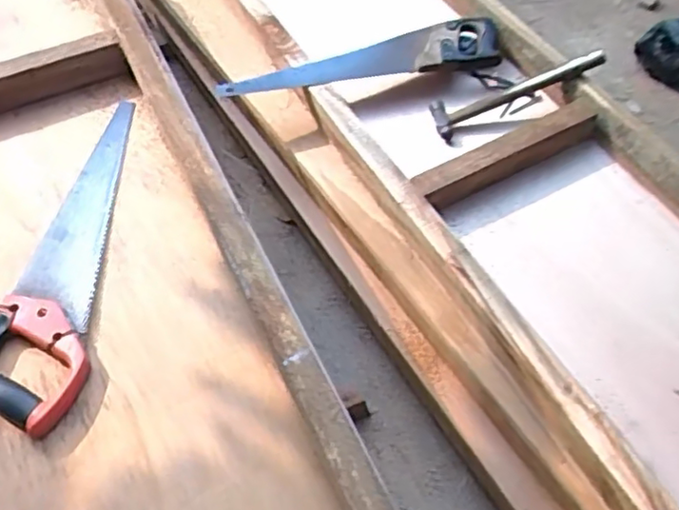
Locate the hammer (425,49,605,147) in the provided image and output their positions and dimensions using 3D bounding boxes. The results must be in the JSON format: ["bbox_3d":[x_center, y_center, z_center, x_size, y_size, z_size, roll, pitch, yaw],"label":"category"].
[{"bbox_3d":[0.286,-0.257,1.023,0.276,0.048,0.058,-22,54,13],"label":"hammer"}]

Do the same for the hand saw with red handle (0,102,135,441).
[{"bbox_3d":[-0.353,-0.013,0.793,0.130,0.026,0.478,-5,55,0],"label":"hand saw with red handle"}]

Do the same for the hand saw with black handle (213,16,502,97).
[{"bbox_3d":[0.031,-0.336,1.099,0.486,0.047,0.116,-10,54,-2],"label":"hand saw with black handle"}]

